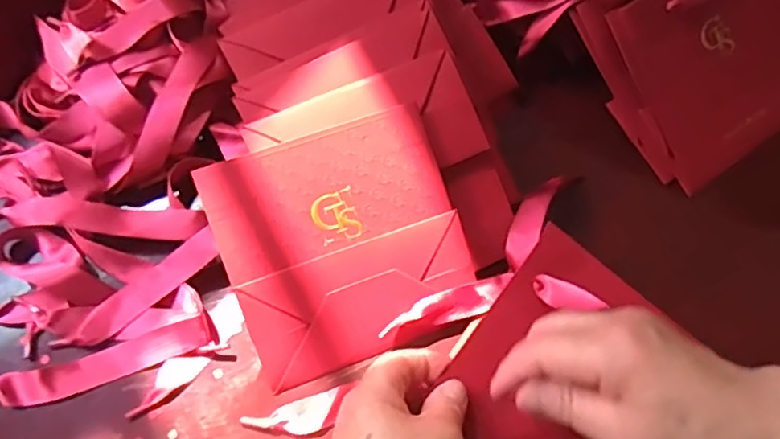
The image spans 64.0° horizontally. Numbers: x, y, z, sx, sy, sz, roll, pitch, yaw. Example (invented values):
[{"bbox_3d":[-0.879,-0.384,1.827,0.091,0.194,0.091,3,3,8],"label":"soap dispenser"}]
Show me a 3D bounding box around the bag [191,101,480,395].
[{"bbox_3d":[-0.026,0.014,0.371,0.138,0.008,0.135,-21,93,-9],"label":"bag"}]

